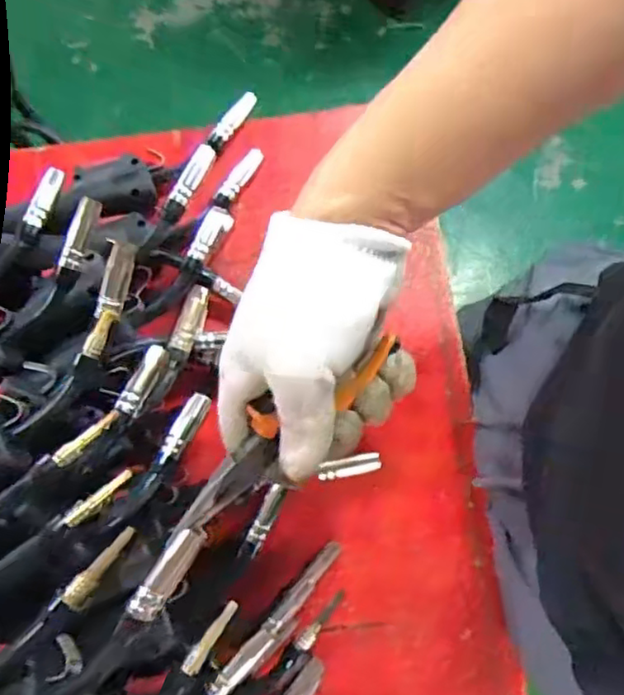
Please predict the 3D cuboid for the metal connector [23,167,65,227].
[{"bbox_3d":[-0.217,-0.122,0.526,0.016,0.010,0.049,23,80,3],"label":"metal connector"}]

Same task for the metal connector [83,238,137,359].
[{"bbox_3d":[-0.134,-0.032,0.436,0.021,0.012,0.080,8,79,0],"label":"metal connector"}]

